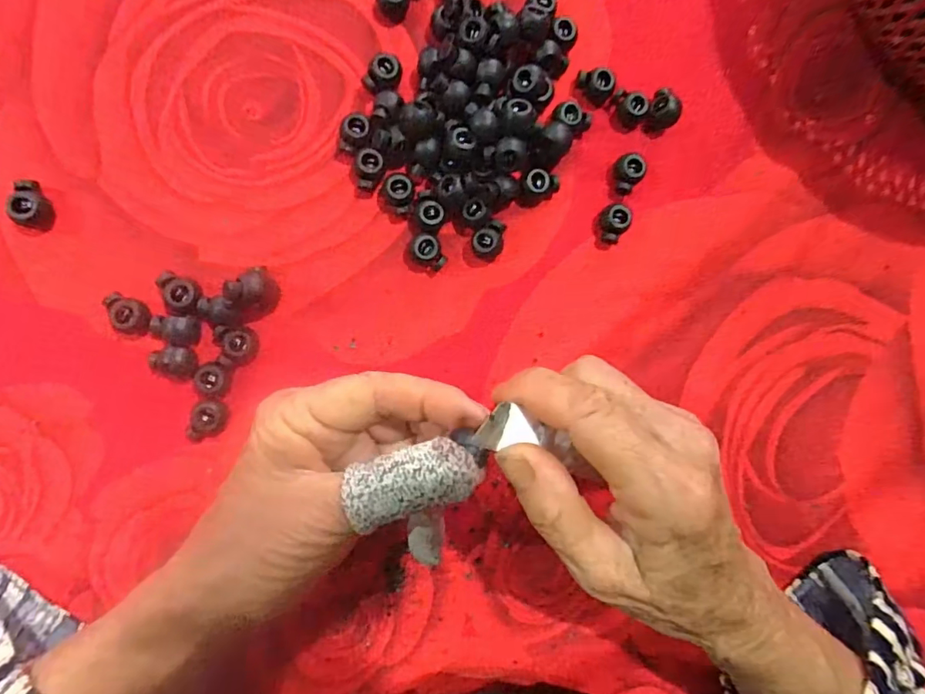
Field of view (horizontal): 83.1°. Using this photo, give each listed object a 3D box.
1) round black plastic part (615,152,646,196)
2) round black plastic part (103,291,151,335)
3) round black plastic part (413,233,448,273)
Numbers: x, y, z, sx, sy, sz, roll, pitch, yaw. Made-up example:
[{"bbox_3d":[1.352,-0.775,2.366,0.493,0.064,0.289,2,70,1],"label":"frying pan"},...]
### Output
[{"bbox_3d":[0.083,-0.086,0.260,0.012,0.011,0.018,1,90,-9],"label":"round black plastic part"},{"bbox_3d":[-0.146,-0.014,0.229,0.019,0.010,0.015,23,87,-8],"label":"round black plastic part"},{"bbox_3d":[-0.016,-0.045,0.251,0.013,0.011,0.017,-44,96,-7],"label":"round black plastic part"}]

